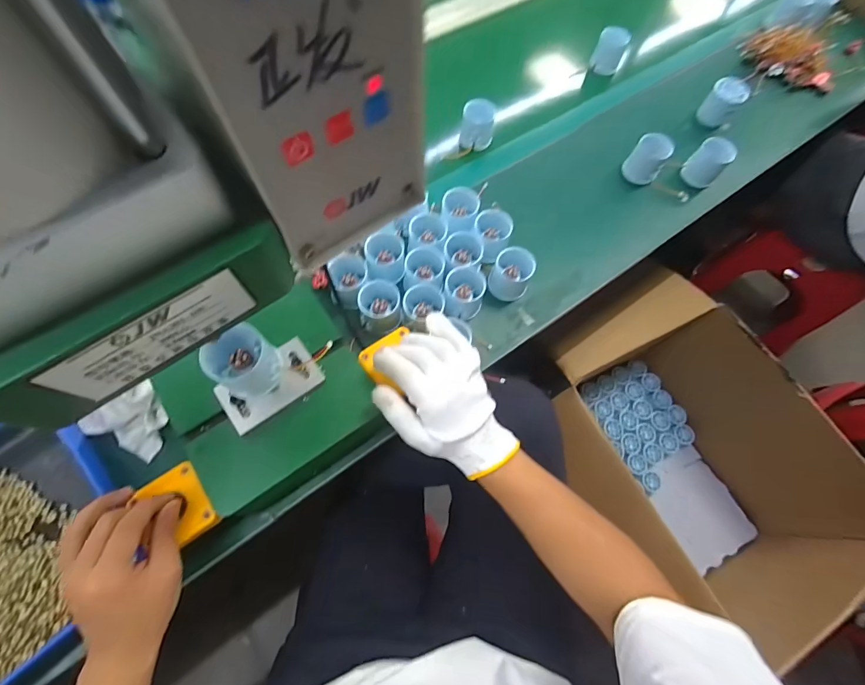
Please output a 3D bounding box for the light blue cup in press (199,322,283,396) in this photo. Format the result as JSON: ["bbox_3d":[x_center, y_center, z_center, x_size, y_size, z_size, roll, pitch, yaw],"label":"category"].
[{"bbox_3d":[-0.164,0.017,0.348,0.048,0.047,0.050,24,69,7],"label":"light blue cup in press"}]

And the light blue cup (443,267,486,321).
[{"bbox_3d":[0.041,-0.065,0.523,0.053,0.047,0.058,3,68,-1],"label":"light blue cup"}]

